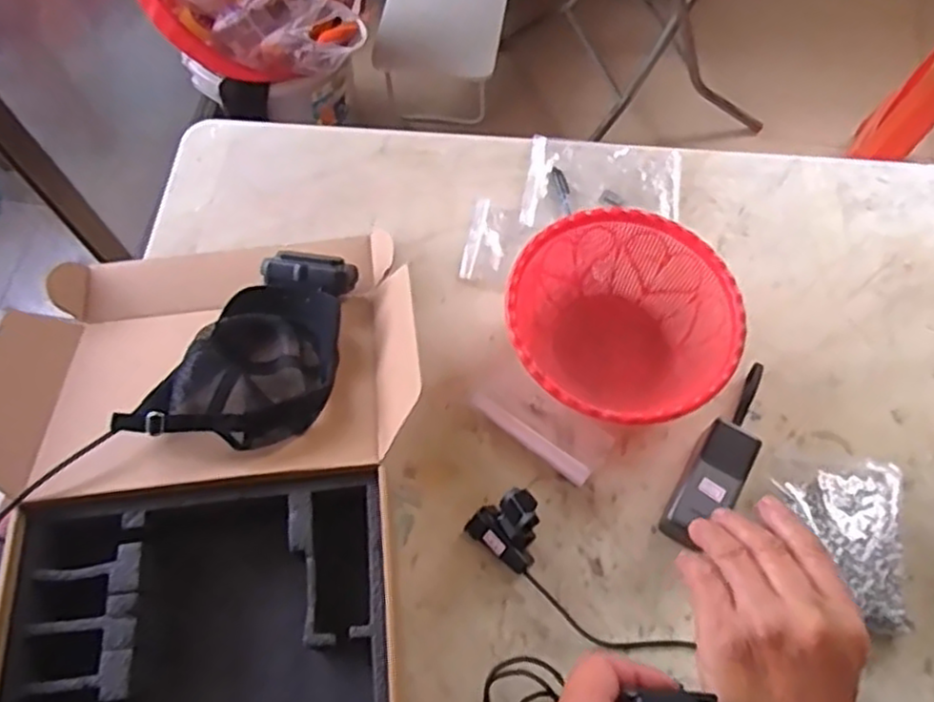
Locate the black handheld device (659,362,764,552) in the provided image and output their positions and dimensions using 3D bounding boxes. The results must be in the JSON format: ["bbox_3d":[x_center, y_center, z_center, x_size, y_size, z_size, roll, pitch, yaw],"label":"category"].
[{"bbox_3d":[0.281,0.110,0.787,0.058,0.053,0.236,32,71,14],"label":"black handheld device"}]

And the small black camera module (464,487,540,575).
[{"bbox_3d":[0.045,0.183,0.750,0.074,0.088,0.061,36,72,15],"label":"small black camera module"}]

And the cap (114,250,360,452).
[{"bbox_3d":[-0.215,0.006,0.805,0.166,0.111,0.280,22,69,10],"label":"cap"}]

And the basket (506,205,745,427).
[{"bbox_3d":[0.174,-0.028,0.832,0.253,0.095,0.253,-3,67,0],"label":"basket"}]

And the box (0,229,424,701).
[{"bbox_3d":[-0.282,0.119,0.770,0.446,0.110,0.604,-1,67,1],"label":"box"}]

